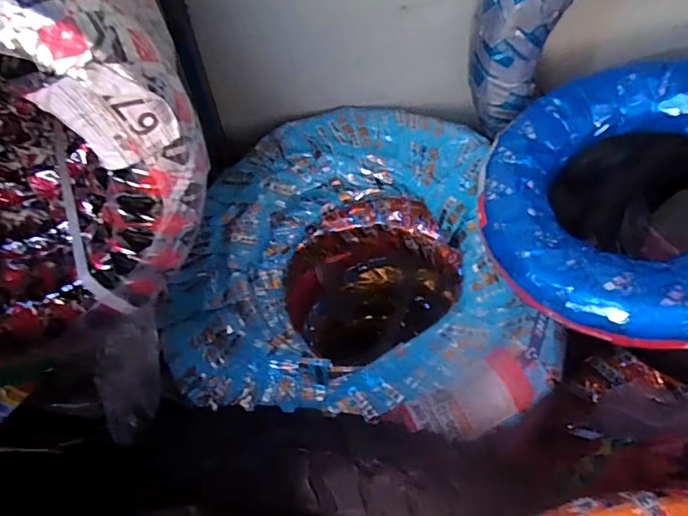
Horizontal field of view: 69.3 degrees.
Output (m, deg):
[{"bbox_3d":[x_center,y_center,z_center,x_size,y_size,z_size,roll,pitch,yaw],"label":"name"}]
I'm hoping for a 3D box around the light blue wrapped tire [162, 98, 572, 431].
[{"bbox_3d":[0.022,-0.010,0.652,0.445,0.109,0.433,8,57,5],"label":"light blue wrapped tire"}]

